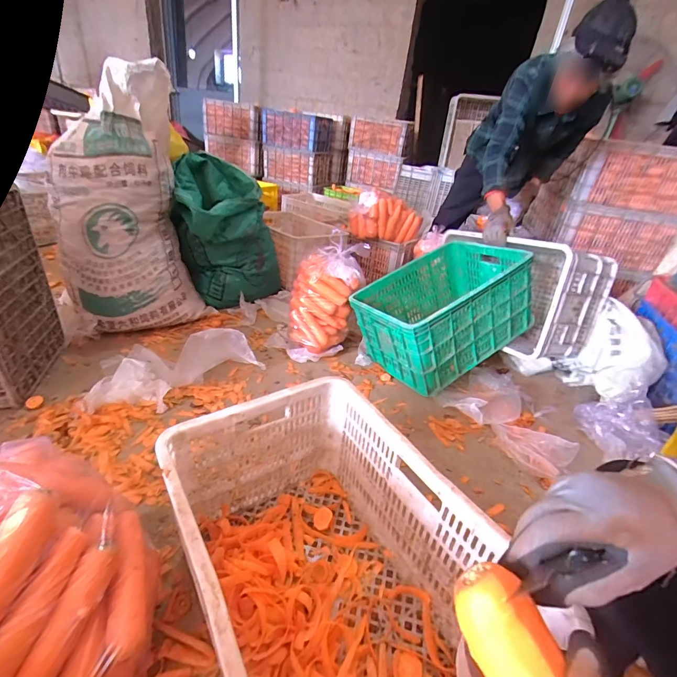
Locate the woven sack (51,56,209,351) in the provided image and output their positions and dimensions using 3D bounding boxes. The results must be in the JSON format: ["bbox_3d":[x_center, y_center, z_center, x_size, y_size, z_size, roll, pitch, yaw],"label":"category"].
[{"bbox_3d":[-0.674,-0.380,1.154,0.419,0.758,0.211,-11,35,-30],"label":"woven sack"}]

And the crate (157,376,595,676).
[{"bbox_3d":[-0.021,0.346,0.553,0.348,0.277,0.503,-13,36,-32],"label":"crate"}]

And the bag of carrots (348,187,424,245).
[{"bbox_3d":[0.231,-0.581,1.787,0.312,0.222,0.144,-4,32,-19],"label":"bag of carrots"}]

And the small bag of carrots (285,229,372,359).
[{"bbox_3d":[-0.056,-0.148,1.265,0.220,0.461,0.124,18,-3,18],"label":"small bag of carrots"}]

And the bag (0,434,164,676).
[{"bbox_3d":[-0.416,0.306,0.492,0.334,0.238,0.237,14,30,11],"label":"bag"}]

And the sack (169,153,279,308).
[{"bbox_3d":[-0.455,-0.392,1.426,0.347,0.493,0.330,6,30,-2],"label":"sack"}]

